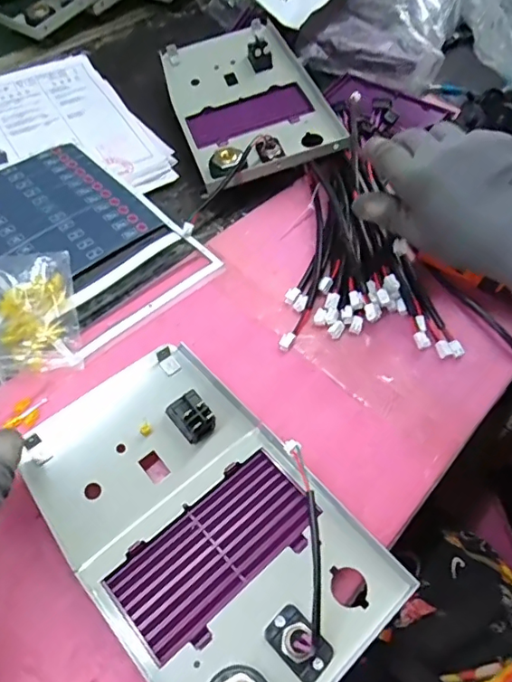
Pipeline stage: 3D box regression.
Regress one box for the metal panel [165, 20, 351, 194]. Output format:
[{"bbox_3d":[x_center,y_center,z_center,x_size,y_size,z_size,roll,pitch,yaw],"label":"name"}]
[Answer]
[{"bbox_3d":[-0.013,-0.260,0.571,0.144,0.045,0.235,-13,59,-13],"label":"metal panel"}]

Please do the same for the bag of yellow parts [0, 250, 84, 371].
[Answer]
[{"bbox_3d":[-0.184,-0.028,0.425,0.073,0.015,0.122,-11,59,-12],"label":"bag of yellow parts"}]

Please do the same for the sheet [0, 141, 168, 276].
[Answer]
[{"bbox_3d":[-0.192,-0.122,0.495,0.152,0.010,0.150,40,62,19],"label":"sheet"}]

